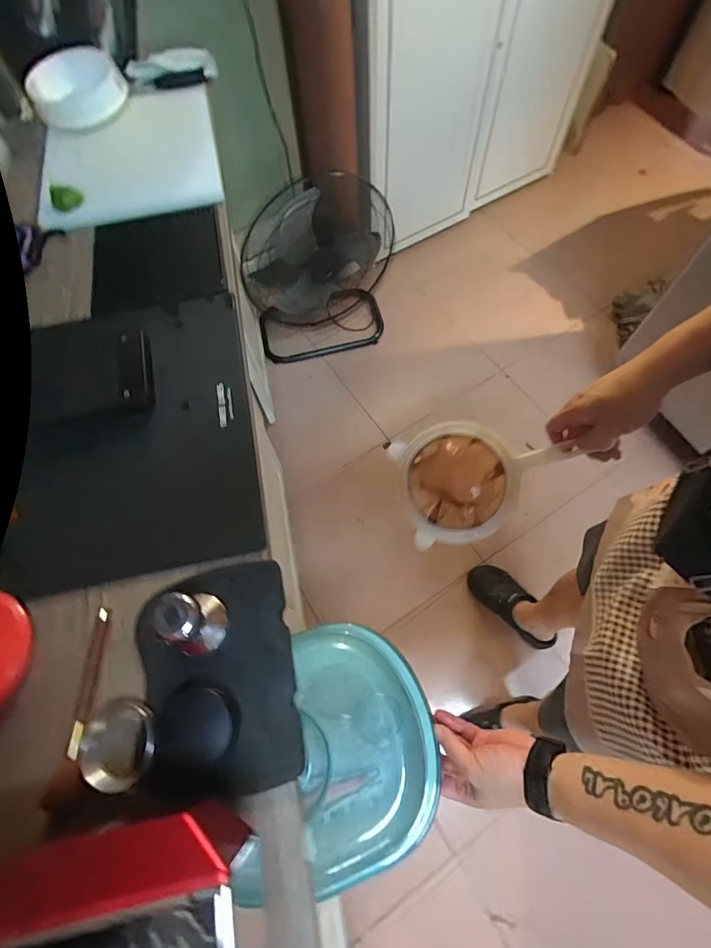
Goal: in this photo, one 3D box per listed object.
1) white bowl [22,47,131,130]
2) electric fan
[{"bbox_3d":[-0.525,-0.729,0.808,0.170,0.048,0.165,-1,67,2],"label":"white bowl"},{"bbox_3d":[-0.110,-0.710,1.391,0.526,0.492,0.384,-13,67,-3],"label":"electric fan"}]

